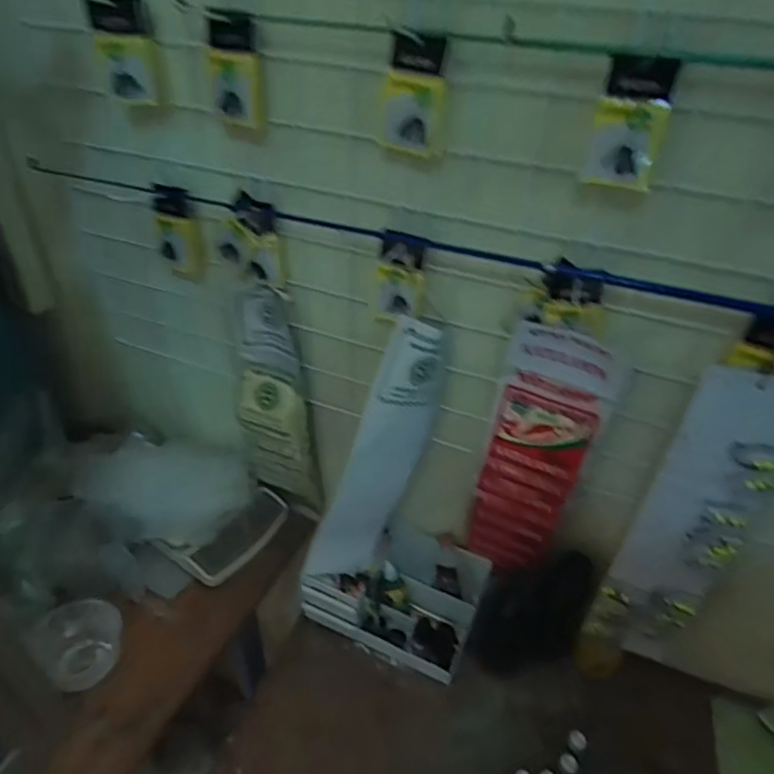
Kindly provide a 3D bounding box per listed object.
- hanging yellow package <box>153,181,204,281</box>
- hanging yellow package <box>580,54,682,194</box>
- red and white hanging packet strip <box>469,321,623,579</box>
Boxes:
[{"bbox_3d":[-0.242,-0.180,0.695,0.058,0.109,0.016,2,30,16],"label":"hanging yellow package"},{"bbox_3d":[0.183,-0.199,0.442,0.050,0.088,0.017,17,40,17],"label":"hanging yellow package"},{"bbox_3d":[0.170,0.095,0.679,0.111,0.374,0.034,26,43,26],"label":"red and white hanging packet strip"}]

